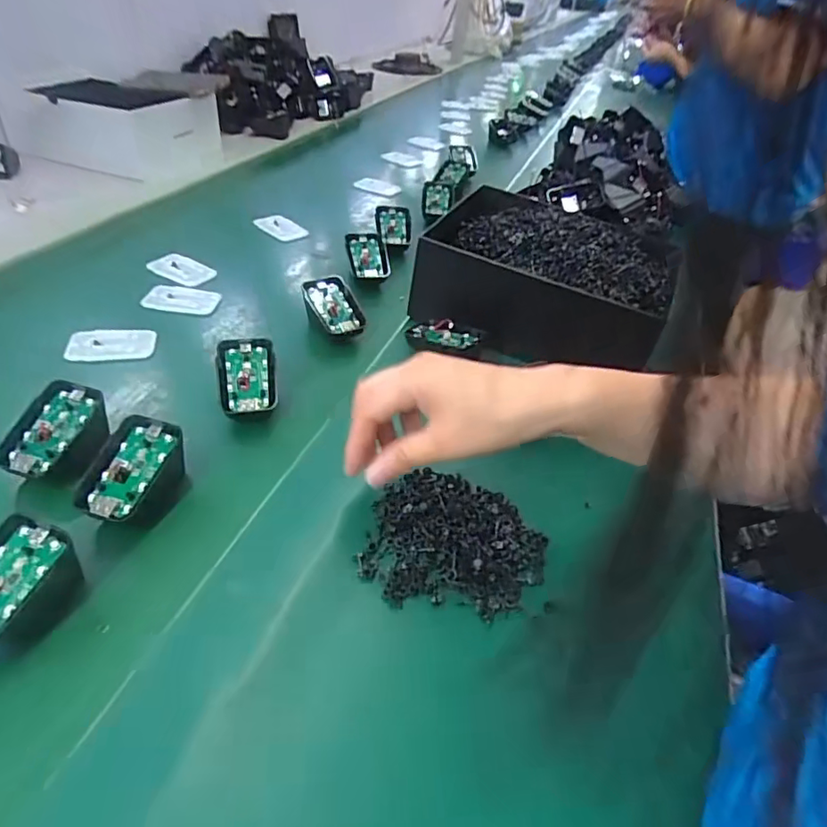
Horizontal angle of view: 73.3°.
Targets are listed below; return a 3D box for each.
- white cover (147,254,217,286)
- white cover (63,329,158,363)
[{"bbox_3d":[-0.252,-0.157,0.601,0.067,0.010,0.043,20,42,14],"label":"white cover"},{"bbox_3d":[-0.266,-0.062,0.489,0.072,0.005,0.044,-1,41,-10],"label":"white cover"}]

